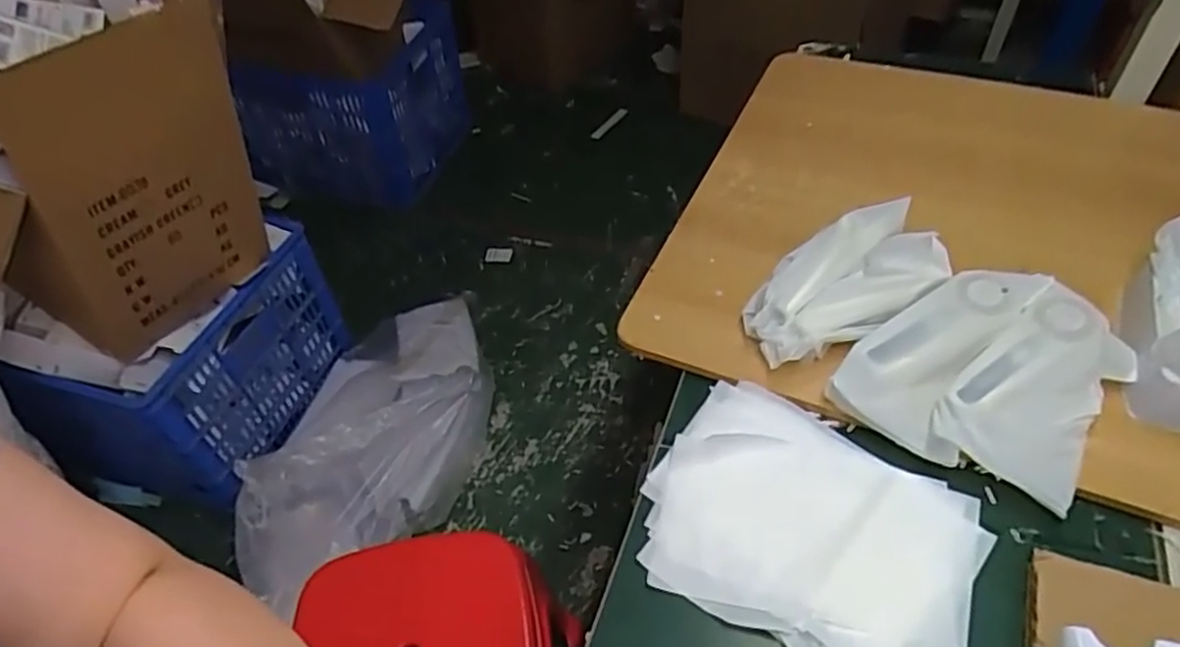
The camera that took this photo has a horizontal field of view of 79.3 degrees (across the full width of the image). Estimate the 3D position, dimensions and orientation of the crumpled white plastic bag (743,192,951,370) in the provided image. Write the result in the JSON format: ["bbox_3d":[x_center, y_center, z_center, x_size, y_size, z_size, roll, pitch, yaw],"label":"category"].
[{"bbox_3d":[0.243,-0.041,0.706,0.187,0.075,0.119,-24,51,-15],"label":"crumpled white plastic bag"}]

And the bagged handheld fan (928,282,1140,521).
[{"bbox_3d":[0.394,0.057,0.625,0.111,0.063,0.188,32,59,28],"label":"bagged handheld fan"}]

